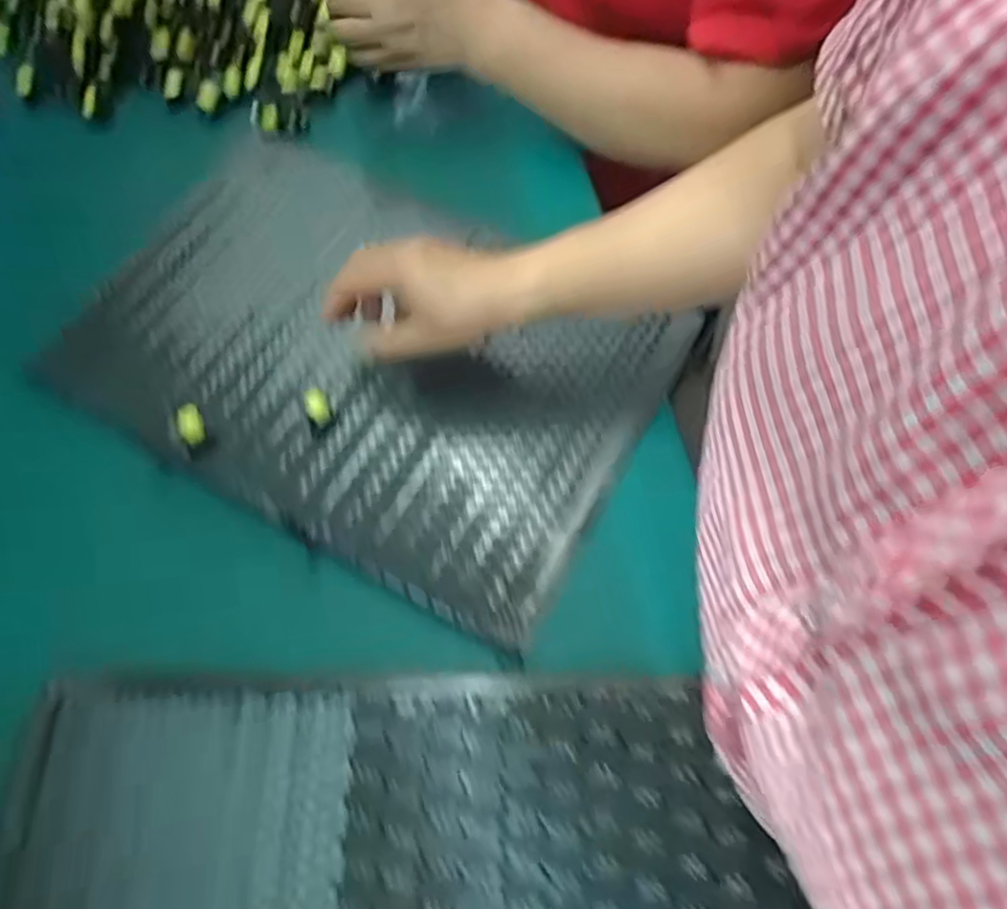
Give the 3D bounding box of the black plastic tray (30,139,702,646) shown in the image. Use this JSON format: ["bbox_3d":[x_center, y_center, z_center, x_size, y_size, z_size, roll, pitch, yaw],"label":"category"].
[{"bbox_3d":[-0.102,-0.080,0.511,0.409,0.023,0.270,28,69,13],"label":"black plastic tray"}]

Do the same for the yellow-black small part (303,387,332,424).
[{"bbox_3d":[-0.126,-0.032,0.478,0.016,0.018,0.023,-22,67,-9],"label":"yellow-black small part"}]

